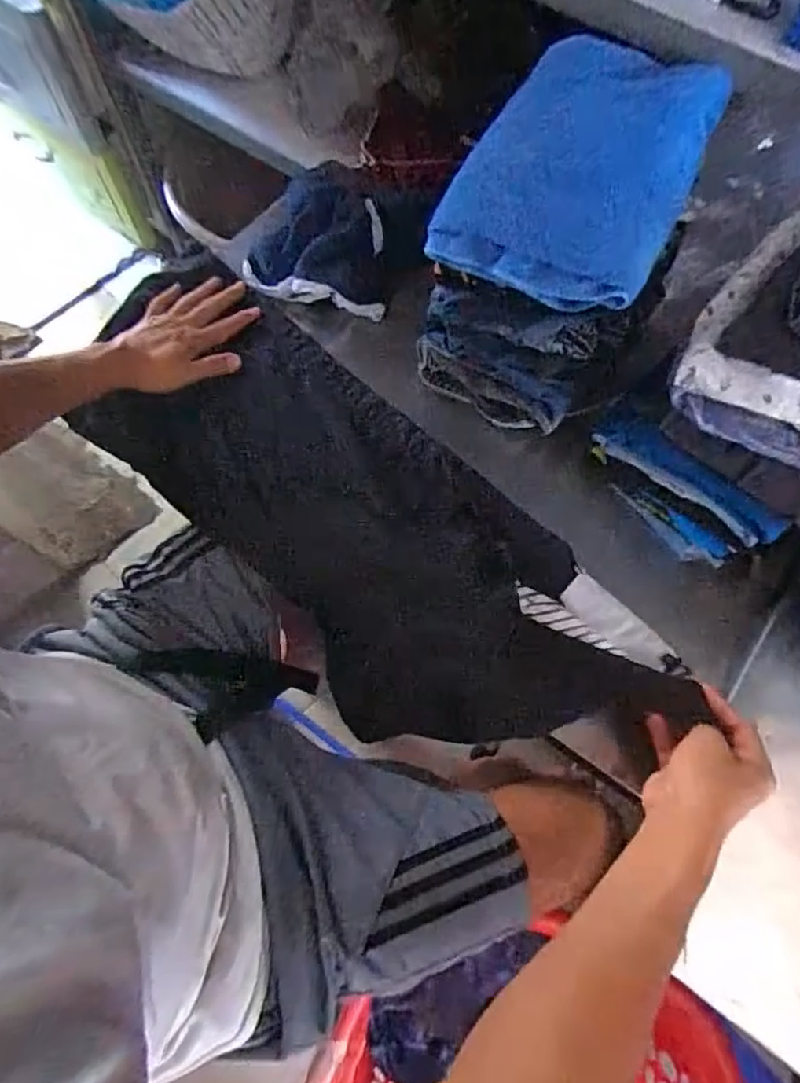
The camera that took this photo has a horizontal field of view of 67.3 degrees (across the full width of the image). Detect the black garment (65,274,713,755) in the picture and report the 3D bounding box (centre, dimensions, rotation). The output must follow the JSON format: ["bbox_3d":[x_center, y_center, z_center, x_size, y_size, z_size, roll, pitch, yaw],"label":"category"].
[{"bbox_3d":[-0.030,-0.003,0.632,0.599,0.079,0.270,42,75,14],"label":"black garment"}]

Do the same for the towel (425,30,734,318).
[{"bbox_3d":[0.153,-0.322,0.517,0.190,0.050,0.222,28,89,15],"label":"towel"}]

